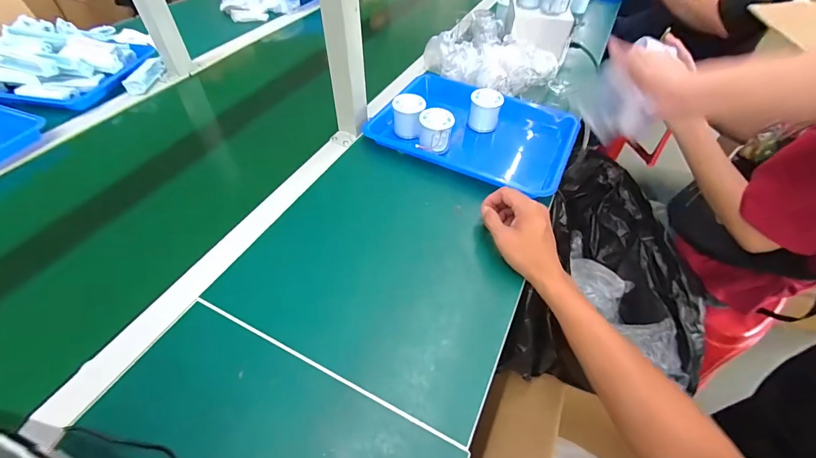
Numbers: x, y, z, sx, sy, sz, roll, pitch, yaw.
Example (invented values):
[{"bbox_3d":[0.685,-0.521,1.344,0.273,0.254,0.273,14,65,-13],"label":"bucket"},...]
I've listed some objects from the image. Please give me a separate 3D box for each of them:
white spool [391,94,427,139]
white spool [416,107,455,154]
[{"bbox_3d":[0.000,-0.193,0.621,0.057,0.055,0.054,4,50,2],"label":"white spool"},{"bbox_3d":[0.046,-0.163,0.601,0.057,0.055,0.060,6,50,3],"label":"white spool"}]

